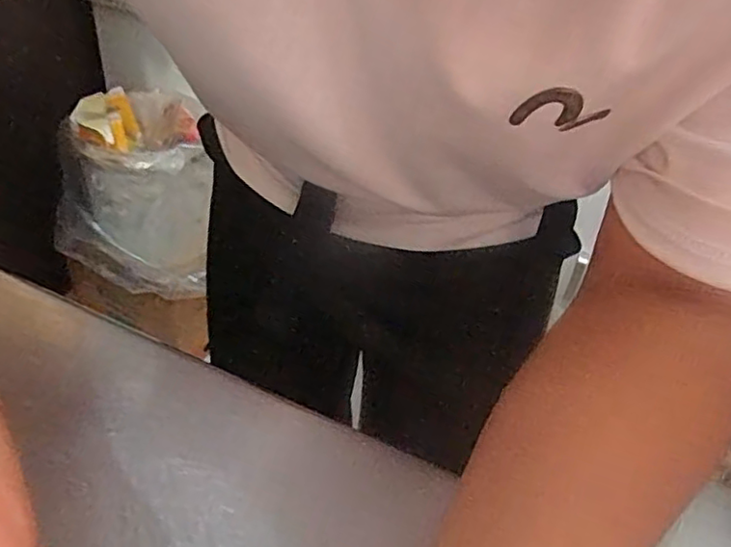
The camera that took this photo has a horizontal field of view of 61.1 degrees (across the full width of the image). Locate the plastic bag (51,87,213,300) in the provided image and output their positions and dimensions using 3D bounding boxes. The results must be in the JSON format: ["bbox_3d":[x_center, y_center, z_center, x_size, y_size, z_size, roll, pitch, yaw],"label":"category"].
[{"bbox_3d":[-0.431,-0.146,1.182,0.232,0.319,0.268,-18,45,-29],"label":"plastic bag"}]

